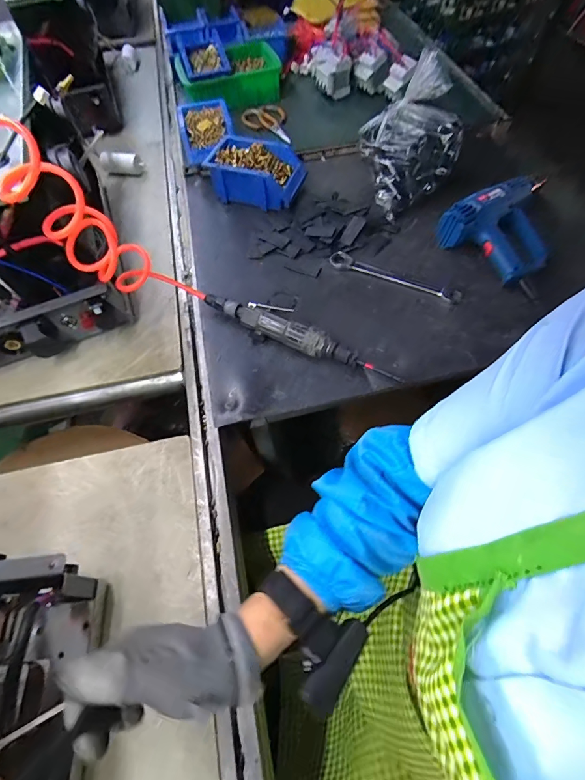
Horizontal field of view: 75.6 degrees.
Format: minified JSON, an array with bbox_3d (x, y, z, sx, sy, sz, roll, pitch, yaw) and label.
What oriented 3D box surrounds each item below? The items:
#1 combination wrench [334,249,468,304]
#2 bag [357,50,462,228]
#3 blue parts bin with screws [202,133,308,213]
[{"bbox_3d":[0.179,-0.200,0.664,0.235,0.012,0.040,22,64,15],"label":"combination wrench"},{"bbox_3d":[0.223,-0.475,0.711,0.158,0.178,0.174,-21,62,-9],"label":"bag"},{"bbox_3d":[-0.073,-0.443,0.770,0.187,0.074,0.135,7,61,7],"label":"blue parts bin with screws"}]

